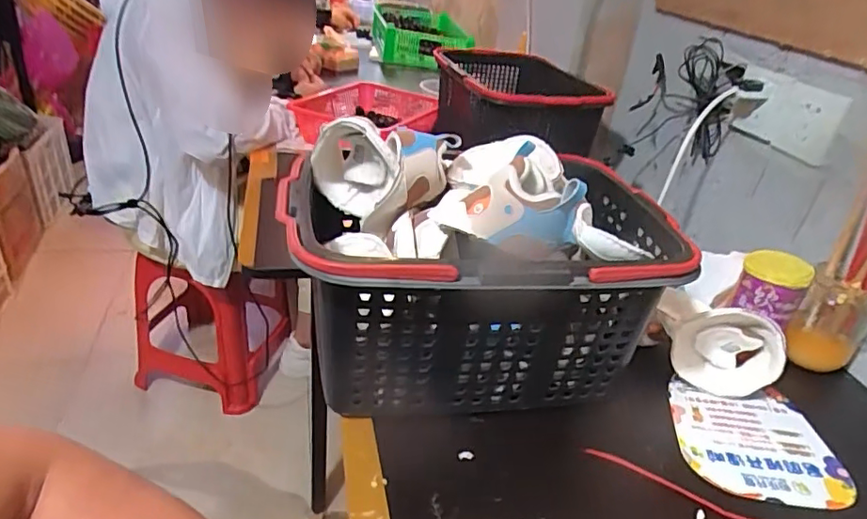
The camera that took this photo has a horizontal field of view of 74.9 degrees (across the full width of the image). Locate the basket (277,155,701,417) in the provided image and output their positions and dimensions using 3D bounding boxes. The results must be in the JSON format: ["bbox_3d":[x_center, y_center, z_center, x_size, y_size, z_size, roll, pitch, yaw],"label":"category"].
[{"bbox_3d":[0.043,0.028,0.564,0.360,0.182,0.222,-2,31,-16],"label":"basket"}]

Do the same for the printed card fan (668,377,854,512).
[{"bbox_3d":[0.314,0.176,0.554,0.151,0.008,0.139,10,30,6],"label":"printed card fan"}]

